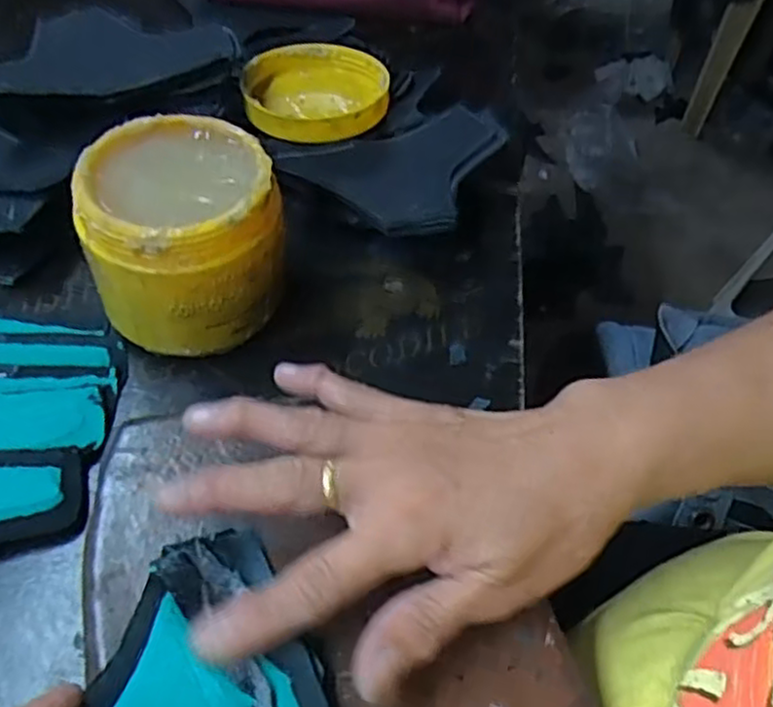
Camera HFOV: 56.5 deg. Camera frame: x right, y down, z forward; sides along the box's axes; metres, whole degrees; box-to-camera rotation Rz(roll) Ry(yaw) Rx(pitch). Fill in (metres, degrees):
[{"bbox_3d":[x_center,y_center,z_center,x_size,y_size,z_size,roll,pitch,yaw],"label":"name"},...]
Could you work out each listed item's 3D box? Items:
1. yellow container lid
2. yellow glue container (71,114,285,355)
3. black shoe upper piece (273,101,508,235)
[{"bbox_3d":[-0.046,-0.170,0.472,0.091,0.023,0.095,2,50,-3],"label":"yellow container lid"},{"bbox_3d":[-0.098,-0.059,0.359,0.092,0.075,0.092,-7,51,-13],"label":"yellow glue container"},{"bbox_3d":[0.019,-0.108,0.429,0.144,0.011,0.087,-23,56,-23],"label":"black shoe upper piece"}]

